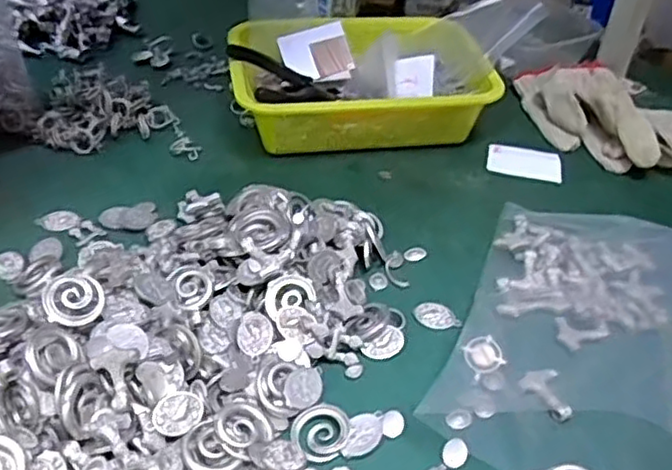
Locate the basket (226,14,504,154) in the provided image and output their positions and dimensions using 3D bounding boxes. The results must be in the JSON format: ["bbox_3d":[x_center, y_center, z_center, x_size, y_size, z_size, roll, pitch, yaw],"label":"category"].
[{"bbox_3d":[0.022,-0.166,0.724,0.270,0.074,0.186,-6,42,-12],"label":"basket"}]

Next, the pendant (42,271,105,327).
[{"bbox_3d":[-0.182,0.043,0.463,0.040,0.004,0.040,-14,67,-38],"label":"pendant"}]

